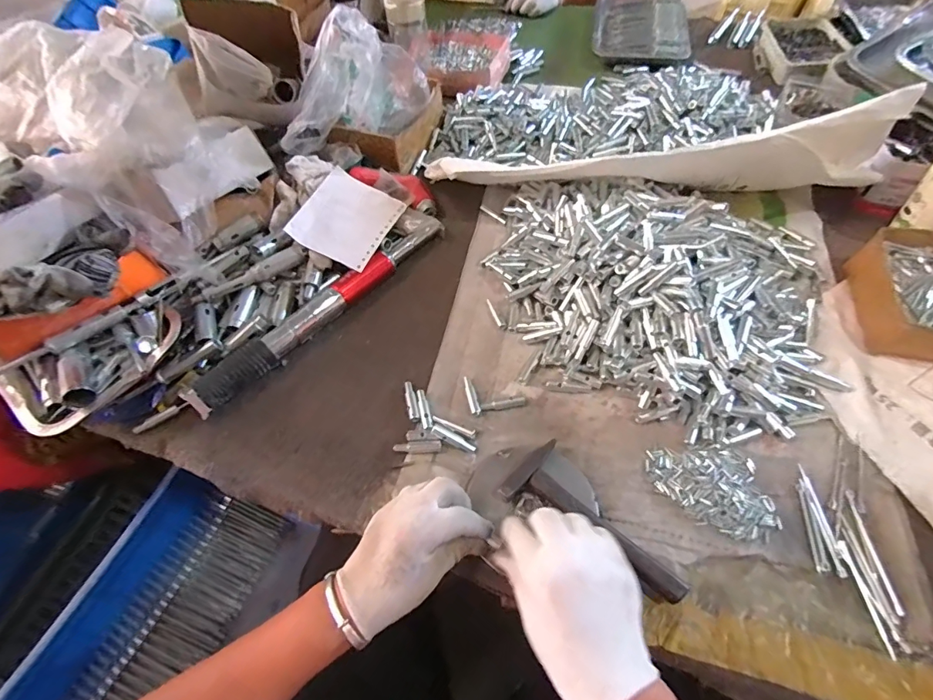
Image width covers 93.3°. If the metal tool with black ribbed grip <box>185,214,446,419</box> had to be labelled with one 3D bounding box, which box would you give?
[{"bbox_3d":[-0.178,-0.061,0.576,0.036,0.033,0.389,35,64,25],"label":"metal tool with black ribbed grip"}]

